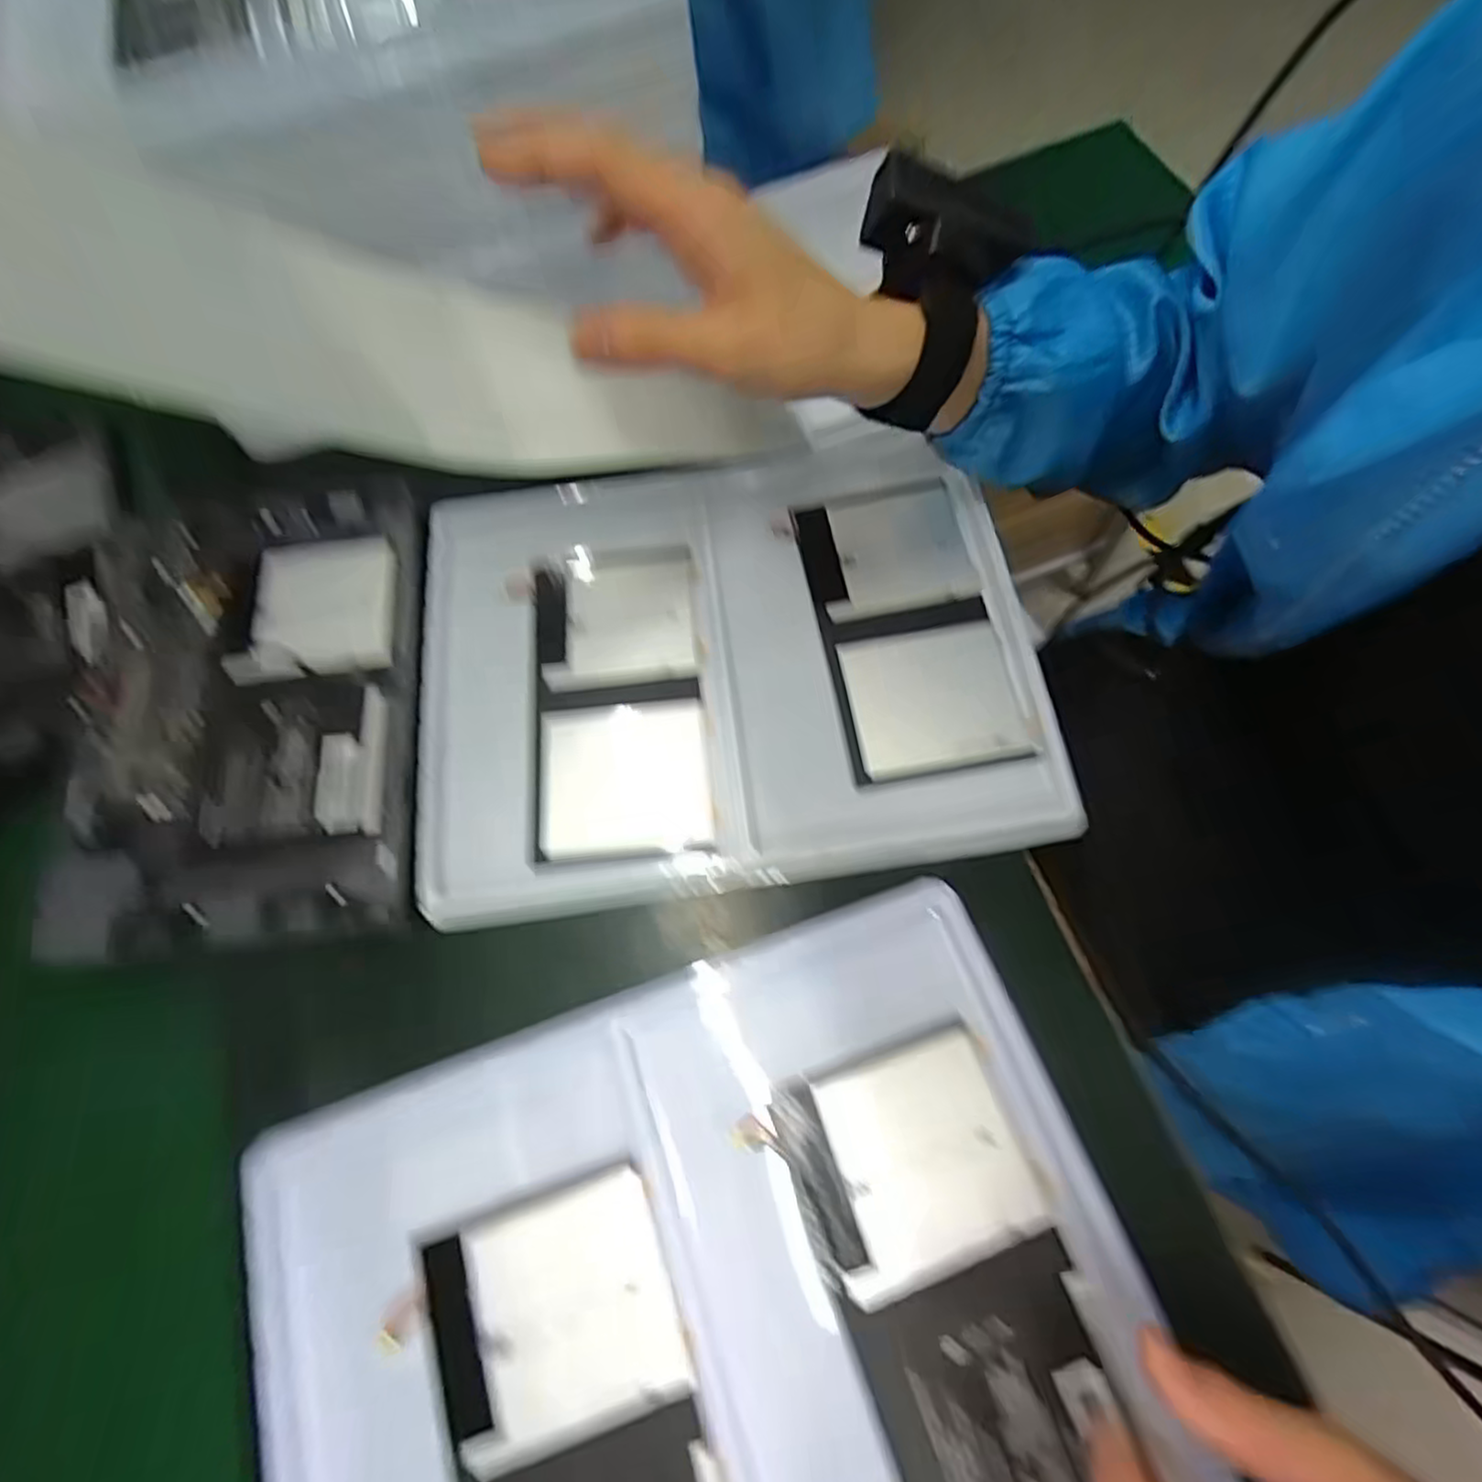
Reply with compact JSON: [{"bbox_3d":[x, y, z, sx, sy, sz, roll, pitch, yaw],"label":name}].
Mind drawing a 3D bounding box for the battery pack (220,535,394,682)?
[{"bbox_3d":[-0.232,-0.075,0.378,0.082,0.009,0.086,-7,70,-2],"label":"battery pack"}]

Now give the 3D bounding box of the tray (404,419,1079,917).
[{"bbox_3d":[-0.011,-0.046,0.377,0.317,0.027,0.243,-7,70,-3],"label":"tray"}]

